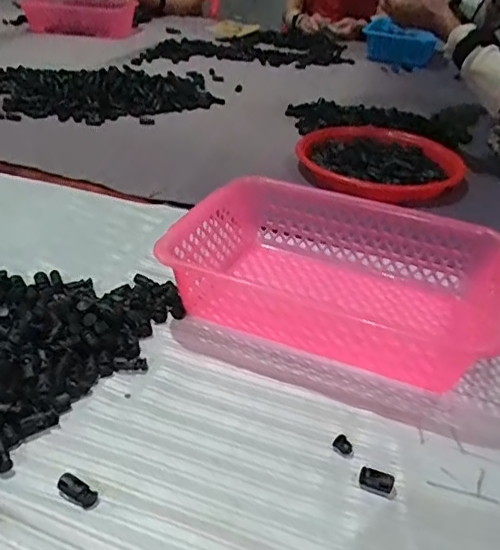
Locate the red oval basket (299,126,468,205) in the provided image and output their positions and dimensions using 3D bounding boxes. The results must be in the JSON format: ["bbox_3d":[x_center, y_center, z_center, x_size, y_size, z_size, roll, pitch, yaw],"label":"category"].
[{"bbox_3d":[0.157,-0.149,0.718,0.114,0.051,0.216,-24,45,-35],"label":"red oval basket"}]

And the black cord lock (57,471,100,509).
[{"bbox_3d":[-0.112,0.140,0.362,0.029,0.006,0.014,32,43,14],"label":"black cord lock"}]

